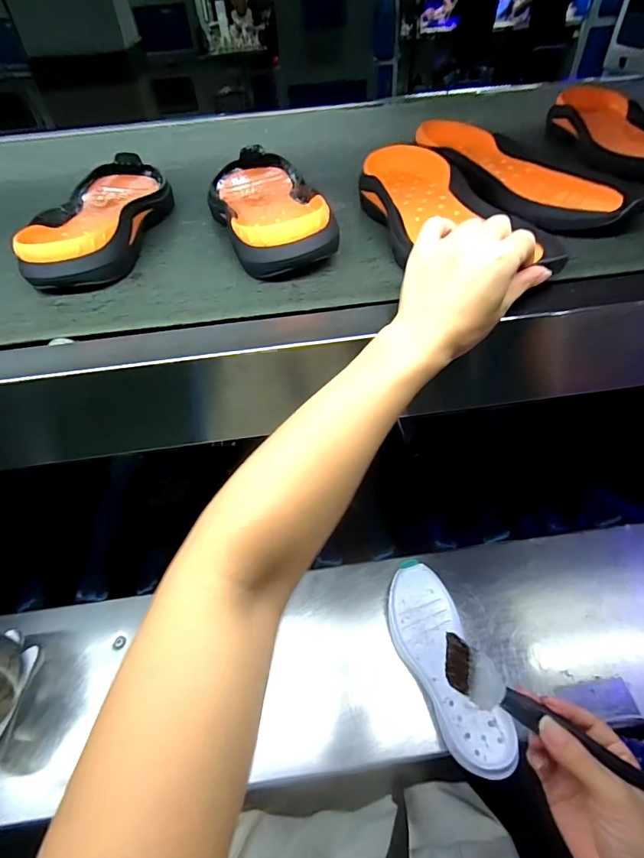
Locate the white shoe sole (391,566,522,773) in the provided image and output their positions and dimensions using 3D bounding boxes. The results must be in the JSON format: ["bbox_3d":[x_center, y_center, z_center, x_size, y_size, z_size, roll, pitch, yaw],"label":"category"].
[{"bbox_3d":[0.148,0.285,0.532,0.088,0.034,0.238,-13,49,-8],"label":"white shoe sole"}]

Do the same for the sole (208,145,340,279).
[{"bbox_3d":[-0.065,-0.257,0.476,0.112,0.051,0.297,-13,49,-8],"label":"sole"}]

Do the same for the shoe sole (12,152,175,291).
[{"bbox_3d":[-0.236,-0.246,0.480,0.103,0.046,0.294,-5,48,-1],"label":"shoe sole"}]

